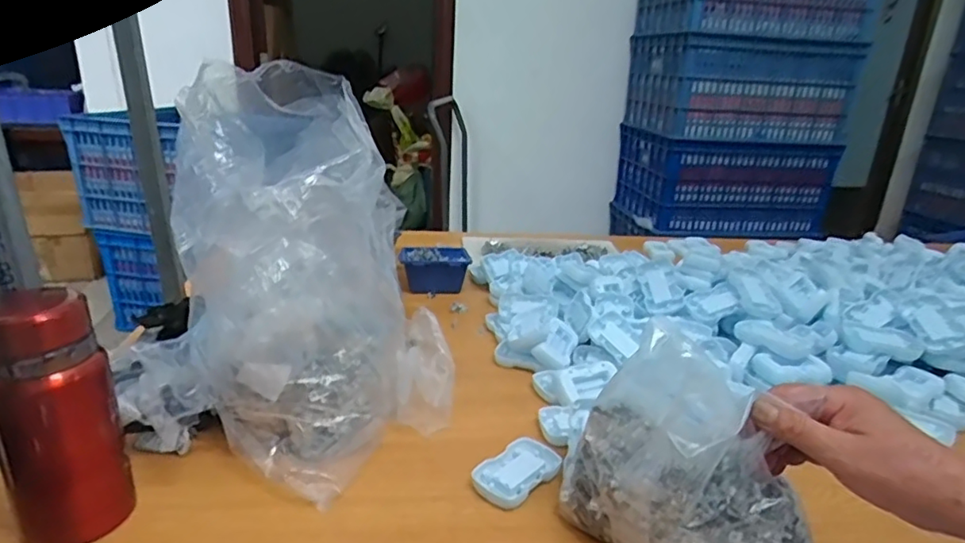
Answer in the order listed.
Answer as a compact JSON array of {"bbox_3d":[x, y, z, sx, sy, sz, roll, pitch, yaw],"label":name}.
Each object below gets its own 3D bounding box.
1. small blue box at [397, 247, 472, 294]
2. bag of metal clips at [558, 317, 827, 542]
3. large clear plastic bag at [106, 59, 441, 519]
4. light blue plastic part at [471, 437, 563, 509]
[{"bbox_3d":[-0.083,-0.006,1.018,0.121,0.055,0.136,-1,20,-11],"label":"small blue box"},{"bbox_3d":[0.154,0.145,0.446,0.097,0.164,0.171,-11,24,-34],"label":"bag of metal clips"},{"bbox_3d":[-0.181,-0.014,0.623,0.287,0.349,0.326,4,20,4],"label":"large clear plastic bag"},{"bbox_3d":[0.034,0.197,0.566,0.086,0.018,0.054,-16,27,-42],"label":"light blue plastic part"}]

